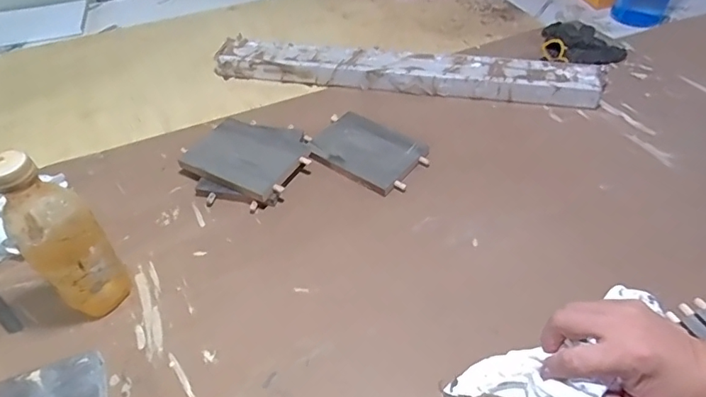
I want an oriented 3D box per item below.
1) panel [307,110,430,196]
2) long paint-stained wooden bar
[{"bbox_3d":[0.020,-0.071,0.730,0.165,0.025,0.113,26,52,25],"label":"panel"},{"bbox_3d":[0.087,-0.228,0.868,0.675,0.040,0.091,6,46,8],"label":"long paint-stained wooden bar"}]

